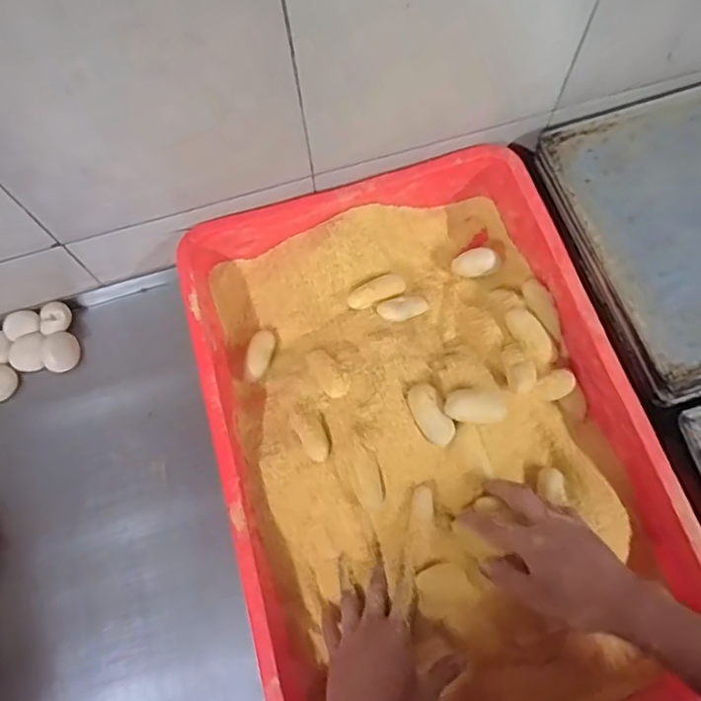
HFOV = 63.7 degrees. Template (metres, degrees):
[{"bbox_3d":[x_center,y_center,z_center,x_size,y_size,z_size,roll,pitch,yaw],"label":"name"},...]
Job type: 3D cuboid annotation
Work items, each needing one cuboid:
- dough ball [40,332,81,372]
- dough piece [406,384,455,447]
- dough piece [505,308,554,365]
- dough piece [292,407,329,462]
[{"bbox_3d":[-0.365,0.003,0.710,0.037,0.028,0.047,-9,68,-4],"label":"dough ball"},{"bbox_3d":[0.080,0.063,0.565,0.031,0.014,0.064,-21,70,-8],"label":"dough piece"},{"bbox_3d":[0.203,-0.019,0.631,0.030,0.017,0.070,-30,71,-11],"label":"dough piece"},{"bbox_3d":[-0.039,0.087,0.591,0.028,0.017,0.060,-23,70,-9],"label":"dough piece"}]

